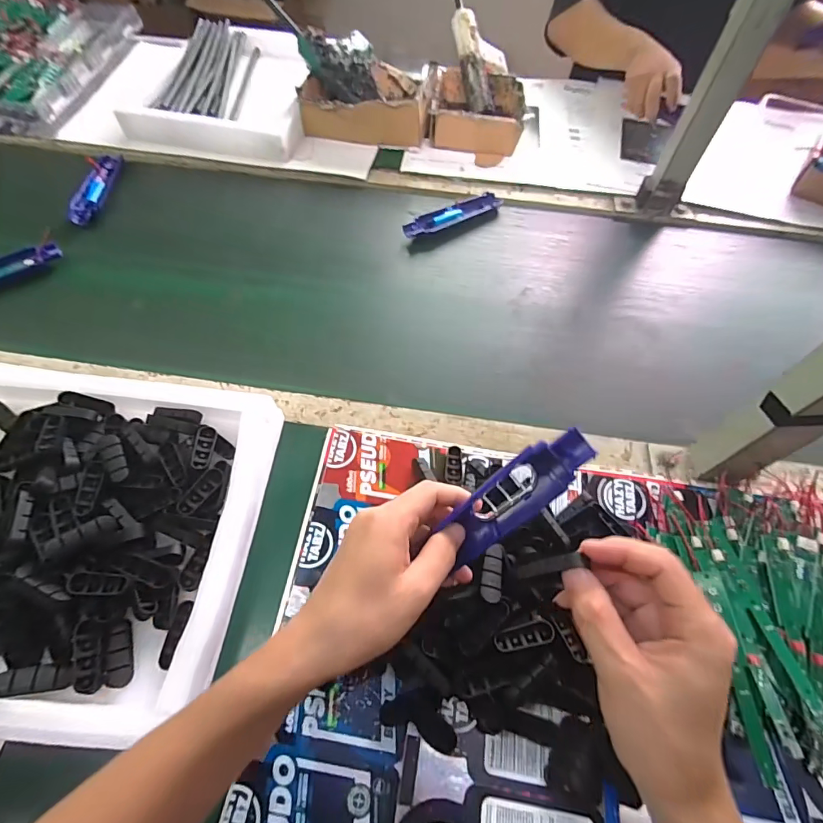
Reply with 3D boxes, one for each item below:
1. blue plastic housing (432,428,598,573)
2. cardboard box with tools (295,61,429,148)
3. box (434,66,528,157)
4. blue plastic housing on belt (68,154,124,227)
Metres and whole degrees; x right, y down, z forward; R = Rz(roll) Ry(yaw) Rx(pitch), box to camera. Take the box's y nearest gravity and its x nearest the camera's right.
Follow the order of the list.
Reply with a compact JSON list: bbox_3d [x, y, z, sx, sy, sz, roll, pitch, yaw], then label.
[{"bbox_3d":[0.069,0.055,0.297,0.115,0.026,0.033,-46,67,11],"label":"blue plastic housing"},{"bbox_3d":[-0.074,-0.553,0.775,0.210,0.072,0.202,5,59,0],"label":"cardboard box with tools"},{"bbox_3d":[0.119,-0.531,0.780,0.153,0.055,0.204,6,59,1],"label":"box"},{"bbox_3d":[-0.479,-0.340,0.671,0.039,0.017,0.166,-2,60,-4],"label":"blue plastic housing on belt"}]

